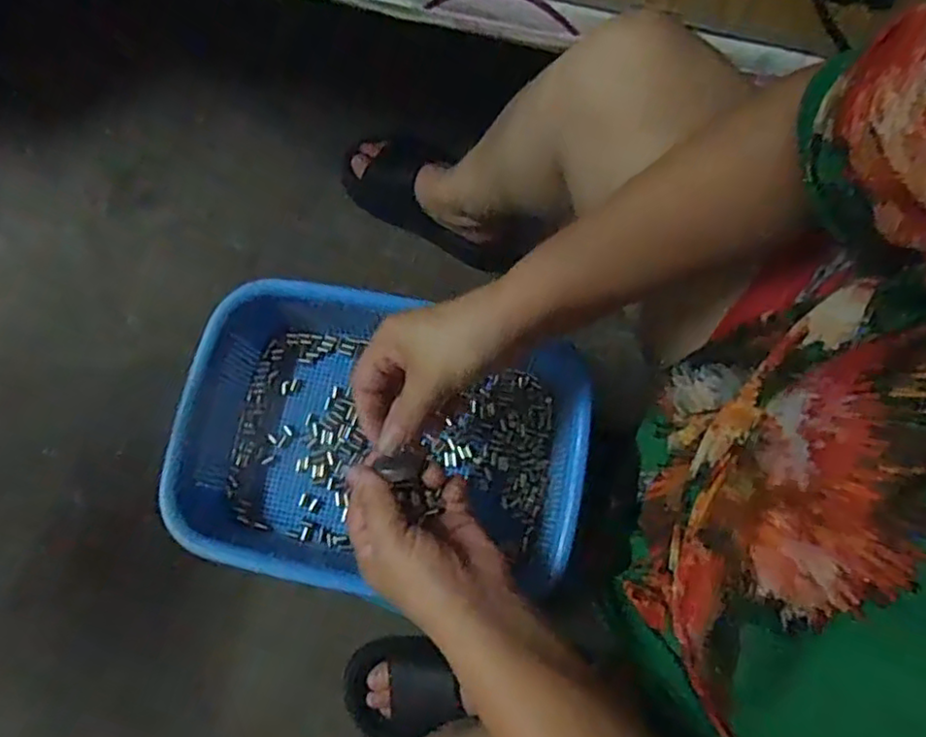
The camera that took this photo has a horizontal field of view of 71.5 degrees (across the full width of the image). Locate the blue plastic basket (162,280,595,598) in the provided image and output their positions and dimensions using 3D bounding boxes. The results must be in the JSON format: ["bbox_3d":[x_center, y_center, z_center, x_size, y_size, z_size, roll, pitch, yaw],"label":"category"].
[{"bbox_3d":[-0.064,0.057,0.494,0.300,0.070,0.206,12,76,3],"label":"blue plastic basket"}]

